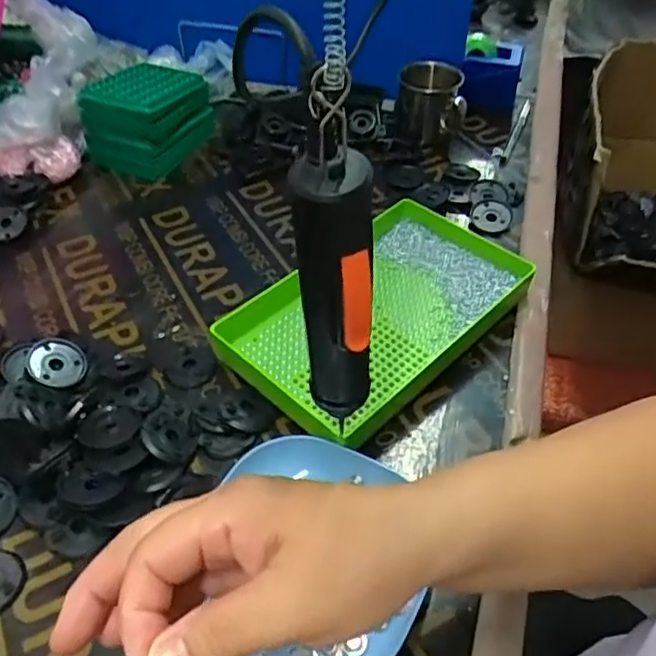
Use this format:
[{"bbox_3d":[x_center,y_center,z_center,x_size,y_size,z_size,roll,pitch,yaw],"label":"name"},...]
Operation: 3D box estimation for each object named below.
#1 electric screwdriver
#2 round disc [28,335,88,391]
[{"bbox_3d":[0.003,-0.018,0.280,0.032,0.196,0.033,0,46,2],"label":"electric screwdriver"},{"bbox_3d":[-0.214,0.028,0.491,0.042,0.008,0.042,18,60,-33],"label":"round disc"}]

